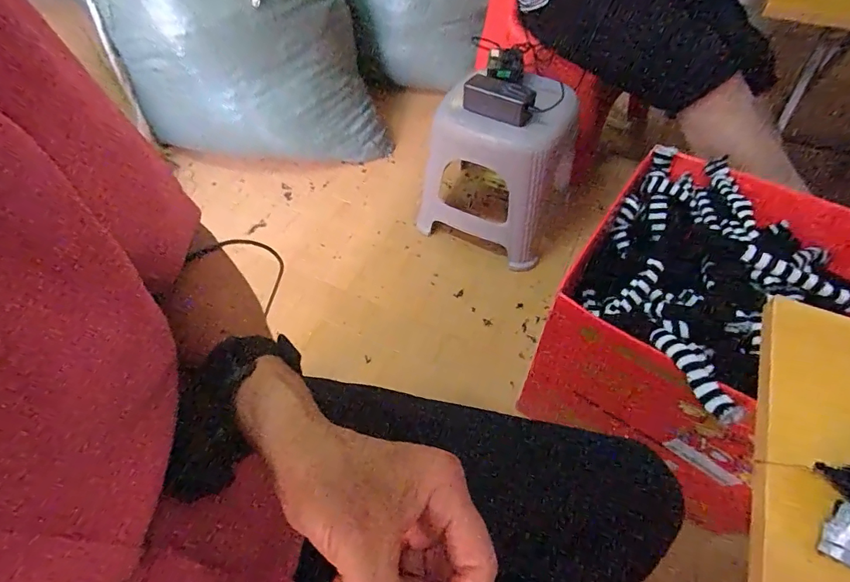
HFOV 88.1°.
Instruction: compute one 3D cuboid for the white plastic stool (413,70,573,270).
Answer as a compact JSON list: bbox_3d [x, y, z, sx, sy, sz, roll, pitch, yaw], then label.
[{"bbox_3d":[0.171,-0.275,0.964,0.294,0.343,0.261,26,58,20],"label":"white plastic stool"}]

